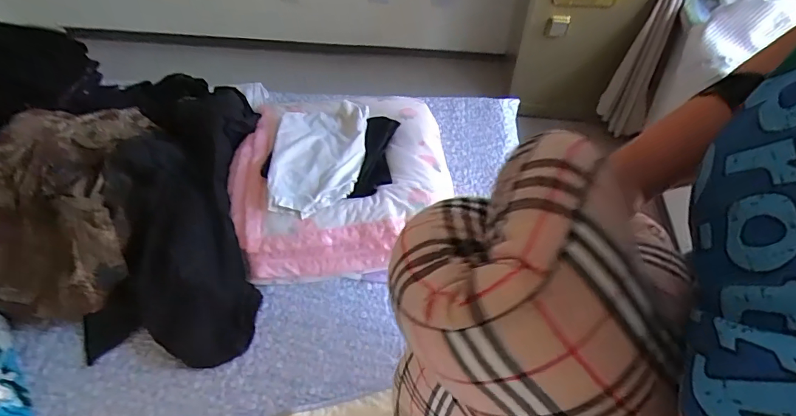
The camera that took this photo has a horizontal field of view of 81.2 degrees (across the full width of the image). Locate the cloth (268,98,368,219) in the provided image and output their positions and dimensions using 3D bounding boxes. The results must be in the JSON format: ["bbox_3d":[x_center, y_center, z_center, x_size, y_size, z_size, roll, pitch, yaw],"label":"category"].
[{"bbox_3d":[-0.177,-0.134,1.042,0.207,0.036,0.360,0,50,1],"label":"cloth"}]

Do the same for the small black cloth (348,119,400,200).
[{"bbox_3d":[-0.048,-0.127,1.048,0.077,0.026,0.269,4,51,5],"label":"small black cloth"}]

